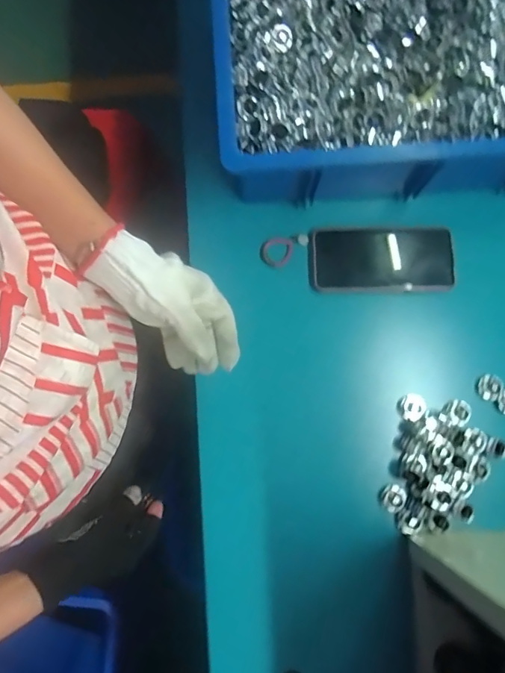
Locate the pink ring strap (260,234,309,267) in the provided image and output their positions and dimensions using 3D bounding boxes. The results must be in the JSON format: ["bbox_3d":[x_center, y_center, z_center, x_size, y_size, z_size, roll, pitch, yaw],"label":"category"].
[{"bbox_3d":[0.038,-0.110,0.528,0.060,0.008,0.034,-37,81,-6],"label":"pink ring strap"}]

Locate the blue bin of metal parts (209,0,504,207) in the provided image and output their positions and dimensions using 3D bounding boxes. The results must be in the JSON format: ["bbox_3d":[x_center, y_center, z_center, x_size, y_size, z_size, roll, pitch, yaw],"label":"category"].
[{"bbox_3d":[0.190,-0.323,0.508,0.445,0.114,0.320,-2,79,1],"label":"blue bin of metal parts"}]

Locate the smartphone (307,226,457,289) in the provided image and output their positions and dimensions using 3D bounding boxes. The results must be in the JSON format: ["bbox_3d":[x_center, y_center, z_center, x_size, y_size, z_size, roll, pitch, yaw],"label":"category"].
[{"bbox_3d":[0.154,-0.094,0.520,0.167,0.017,0.078,-2,83,-1],"label":"smartphone"}]

